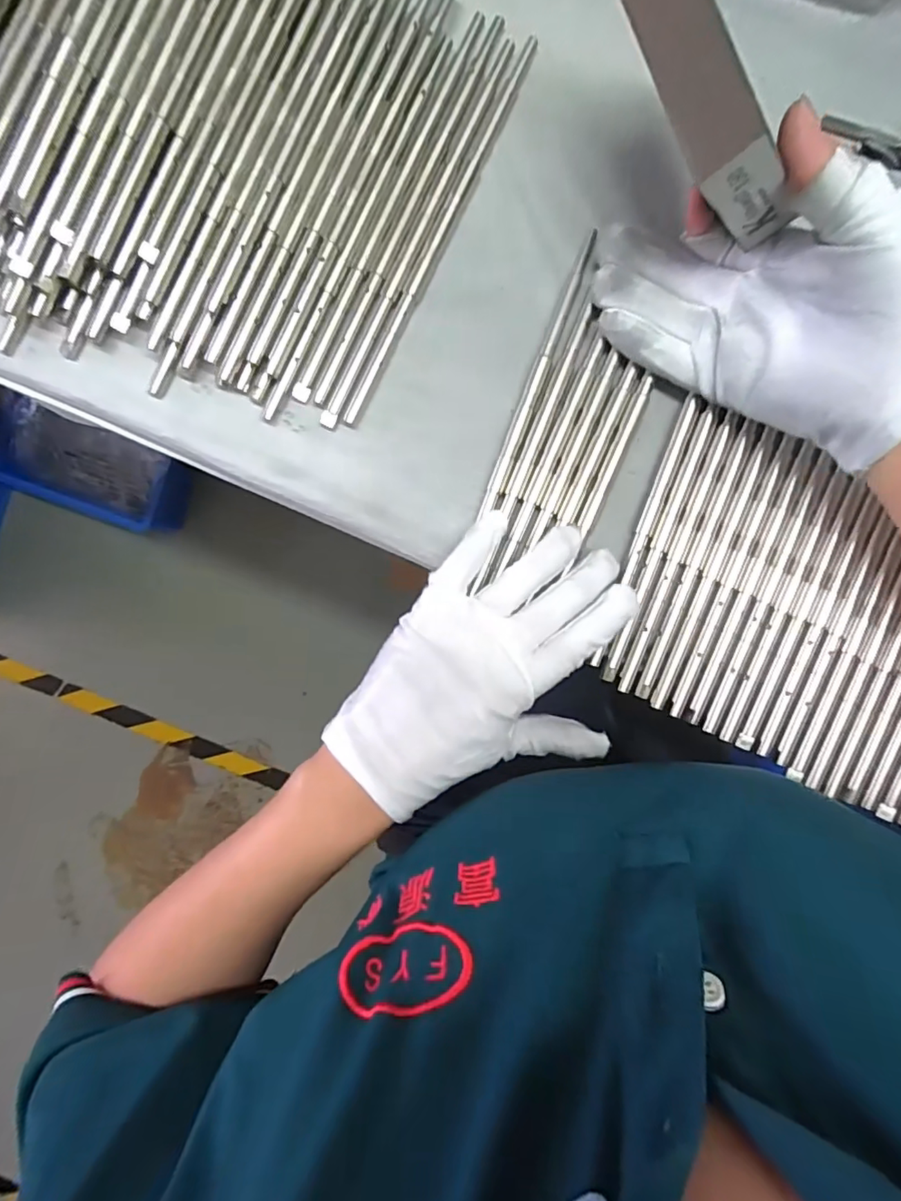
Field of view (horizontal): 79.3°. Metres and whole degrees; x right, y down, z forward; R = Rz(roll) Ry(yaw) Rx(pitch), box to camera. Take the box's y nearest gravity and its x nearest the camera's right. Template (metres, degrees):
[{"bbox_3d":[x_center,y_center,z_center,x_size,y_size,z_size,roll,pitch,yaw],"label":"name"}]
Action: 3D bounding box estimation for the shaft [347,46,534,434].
[{"bbox_3d":[-0.006,-0.189,0.282,0.008,0.004,0.211,26,93,2],"label":"shaft"}]

